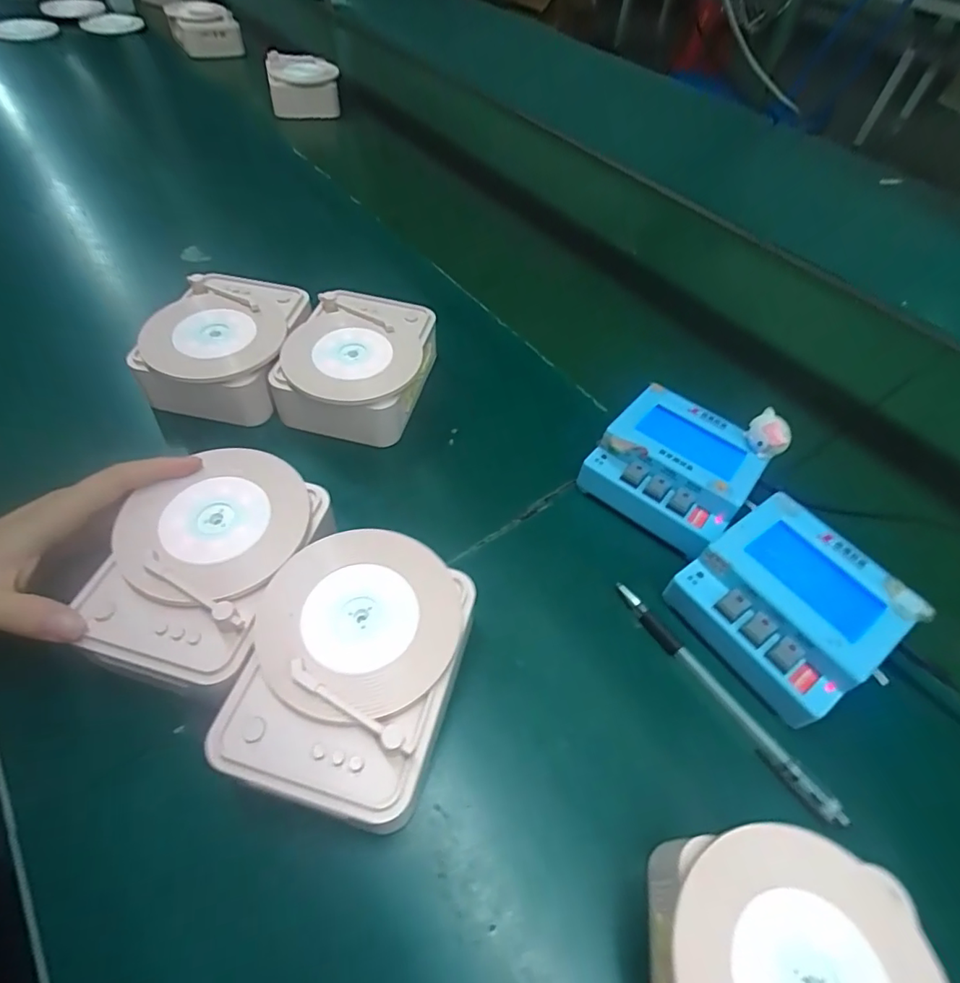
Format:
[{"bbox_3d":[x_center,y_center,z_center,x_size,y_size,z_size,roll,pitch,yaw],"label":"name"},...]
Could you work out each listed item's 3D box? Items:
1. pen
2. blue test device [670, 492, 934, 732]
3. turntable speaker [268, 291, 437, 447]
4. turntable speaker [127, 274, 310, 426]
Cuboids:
[{"bbox_3d":[0.136,0.116,0.308,0.011,0.015,0.155,-28,60,-24],"label":"pen"},{"bbox_3d":[0.181,0.070,0.323,0.103,0.054,0.104,-27,60,-24],"label":"blue test device"},{"bbox_3d":[-0.093,-0.101,0.417,0.097,0.046,0.124,13,52,4],"label":"turntable speaker"},{"bbox_3d":[-0.200,-0.116,0.420,0.102,0.047,0.132,8,52,0],"label":"turntable speaker"}]

